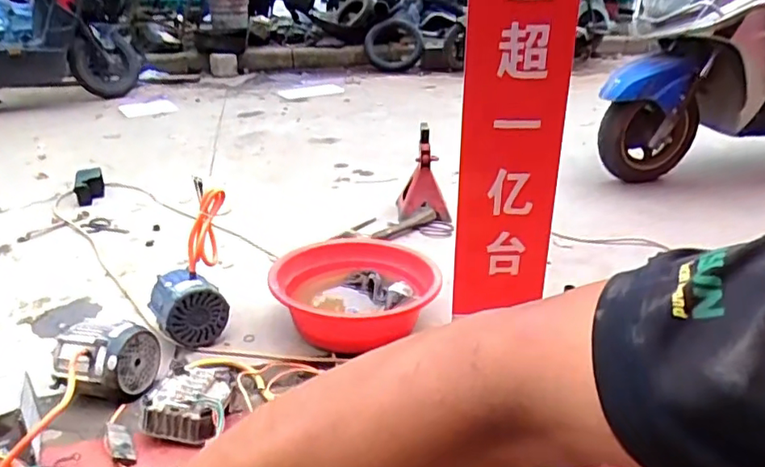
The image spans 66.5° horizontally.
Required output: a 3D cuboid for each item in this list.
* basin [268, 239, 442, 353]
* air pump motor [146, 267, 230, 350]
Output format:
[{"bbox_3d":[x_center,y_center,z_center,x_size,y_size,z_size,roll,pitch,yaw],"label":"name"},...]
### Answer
[{"bbox_3d":[-0.058,0.136,1.319,0.353,0.131,0.360,0,26,0],"label":"basin"},{"bbox_3d":[-0.428,0.158,1.283,0.139,0.133,0.153,-16,30,-28],"label":"air pump motor"}]

